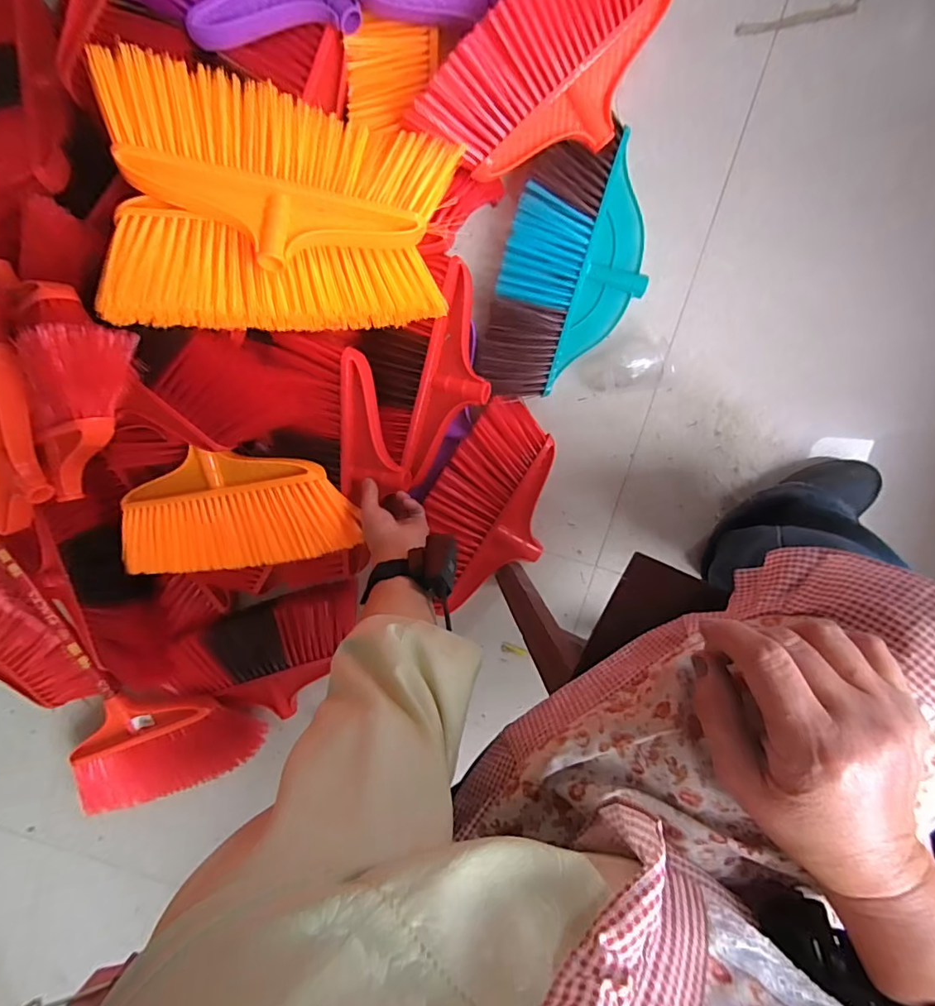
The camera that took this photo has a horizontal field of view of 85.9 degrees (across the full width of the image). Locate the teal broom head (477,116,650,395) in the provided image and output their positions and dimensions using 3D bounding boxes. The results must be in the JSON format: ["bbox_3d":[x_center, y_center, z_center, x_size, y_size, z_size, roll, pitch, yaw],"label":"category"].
[{"bbox_3d":[0.141,-0.311,0.686,0.189,0.054,0.349,13,100,3],"label":"teal broom head"}]

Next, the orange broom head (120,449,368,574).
[{"bbox_3d":[-0.326,0.007,0.700,0.363,0.067,0.163,-7,98,6],"label":"orange broom head"}]

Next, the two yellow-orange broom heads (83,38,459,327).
[{"bbox_3d":[-0.201,-0.322,0.571,0.362,0.080,0.255,0,101,-19],"label":"two yellow-orange broom heads"}]

